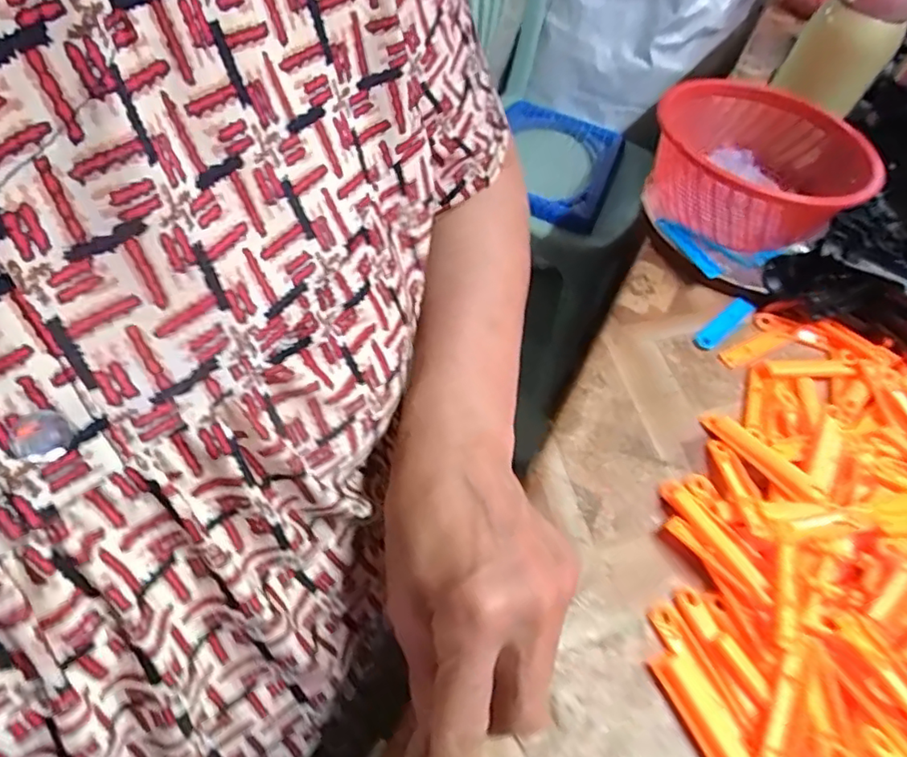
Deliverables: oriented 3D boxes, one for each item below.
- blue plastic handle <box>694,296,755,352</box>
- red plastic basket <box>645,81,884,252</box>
[{"bbox_3d":[0.211,-0.044,0.450,0.073,0.006,0.017,-33,61,-31],"label":"blue plastic handle"},{"bbox_3d":[0.256,-0.181,0.510,0.163,0.086,0.187,16,49,5],"label":"red plastic basket"}]

